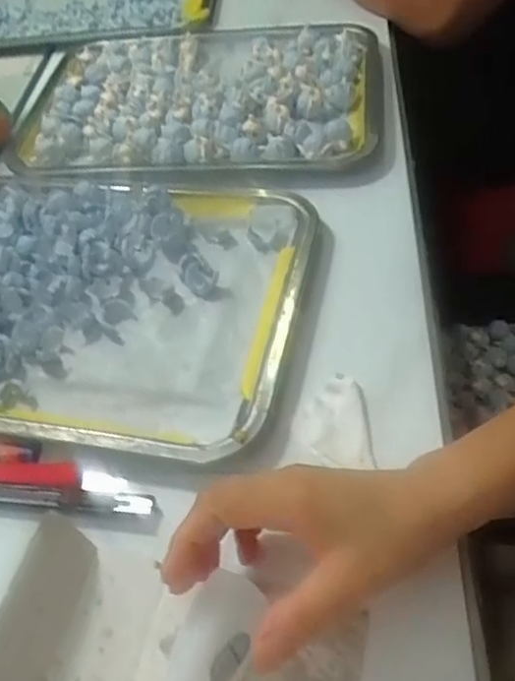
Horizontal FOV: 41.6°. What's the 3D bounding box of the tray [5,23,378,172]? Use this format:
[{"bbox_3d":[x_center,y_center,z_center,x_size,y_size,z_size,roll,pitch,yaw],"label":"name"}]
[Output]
[{"bbox_3d":[-0.055,-0.243,0.670,0.333,0.028,0.244,2,50,8],"label":"tray"}]

